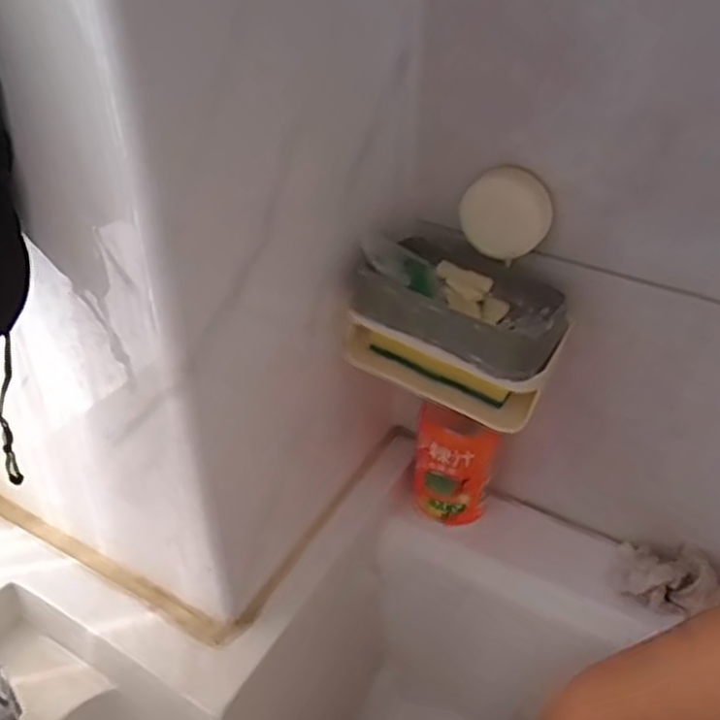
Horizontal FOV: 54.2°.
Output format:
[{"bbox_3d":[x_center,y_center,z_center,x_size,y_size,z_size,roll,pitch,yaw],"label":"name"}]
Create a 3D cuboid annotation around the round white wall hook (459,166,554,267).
[{"bbox_3d":[0.092,-0.091,0.446,0.054,0.055,0.019,41,44,10],"label":"round white wall hook"}]

